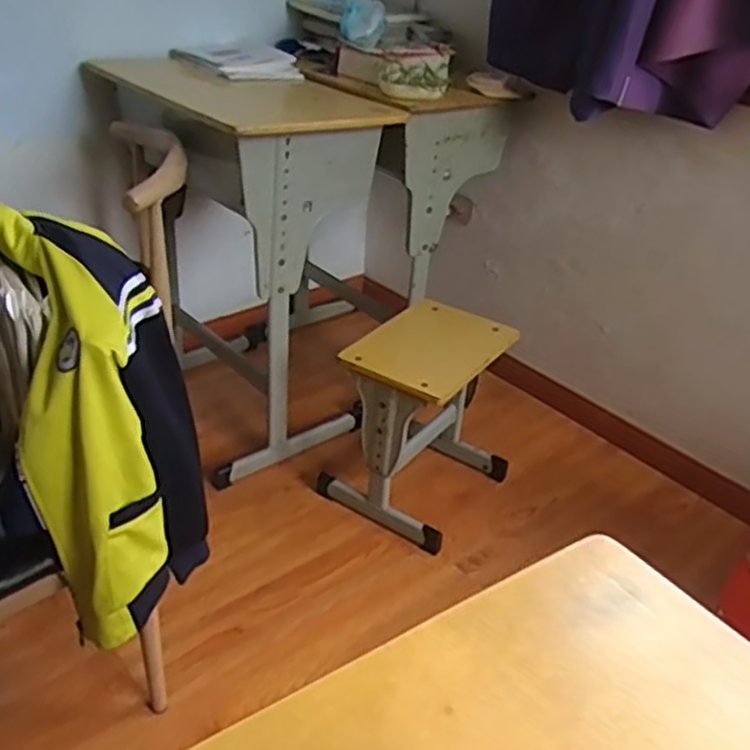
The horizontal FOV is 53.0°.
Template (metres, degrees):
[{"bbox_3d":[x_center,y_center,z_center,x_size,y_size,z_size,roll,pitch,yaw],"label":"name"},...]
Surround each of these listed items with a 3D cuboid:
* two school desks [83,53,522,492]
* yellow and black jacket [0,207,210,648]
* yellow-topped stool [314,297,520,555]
[{"bbox_3d":[-0.180,-0.291,1.784,0.754,0.786,0.533,-24,43,-36],"label":"two school desks"},{"bbox_3d":[-0.416,0.019,1.019,0.245,0.468,0.501,-23,43,-36],"label":"yellow and black jacket"},{"bbox_3d":[0.101,0.088,1.595,0.275,0.382,0.332,26,39,29],"label":"yellow-topped stool"}]

